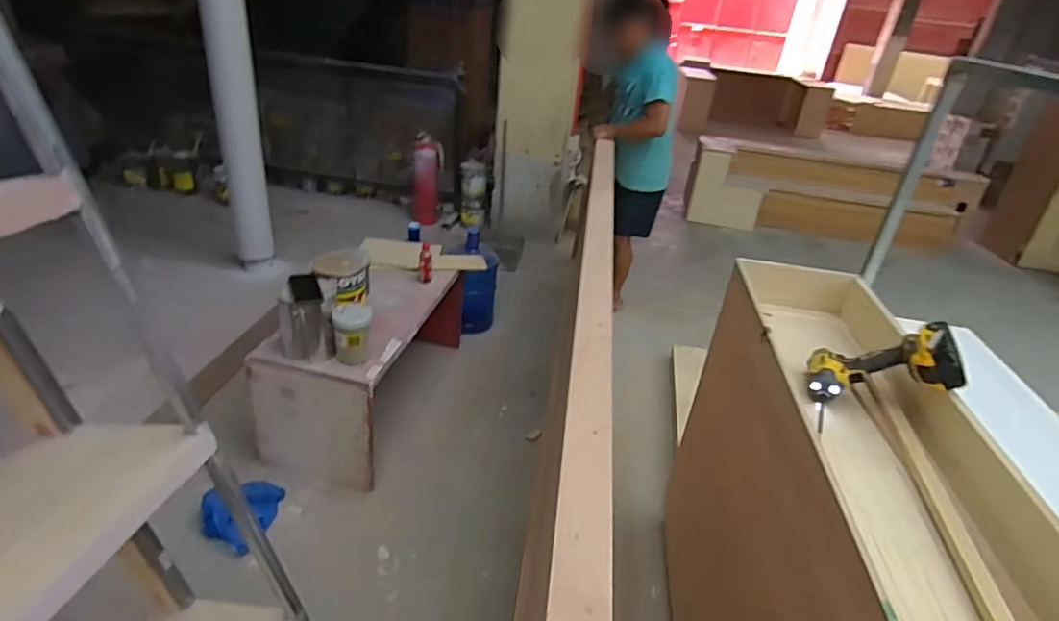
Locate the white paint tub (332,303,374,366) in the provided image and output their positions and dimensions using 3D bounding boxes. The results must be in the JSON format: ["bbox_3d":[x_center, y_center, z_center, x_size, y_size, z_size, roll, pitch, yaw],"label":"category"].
[{"bbox_3d":[-0.514,0.063,1.649,0.111,0.153,0.116,-4,32,-16],"label":"white paint tub"}]

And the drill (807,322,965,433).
[{"bbox_3d":[0.633,0.120,1.024,0.252,0.086,0.194,-21,12,38],"label":"drill"}]

